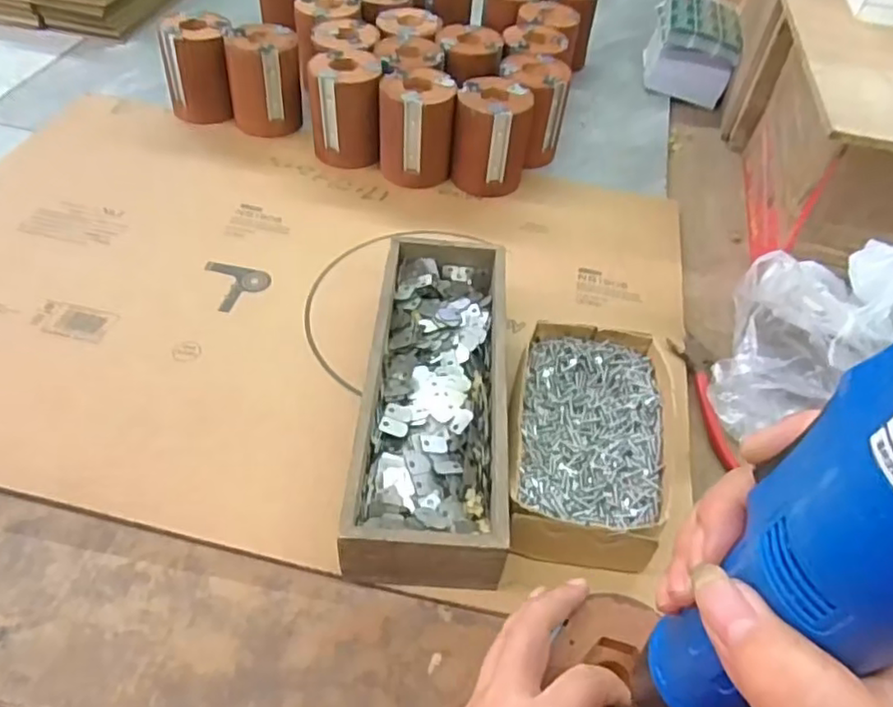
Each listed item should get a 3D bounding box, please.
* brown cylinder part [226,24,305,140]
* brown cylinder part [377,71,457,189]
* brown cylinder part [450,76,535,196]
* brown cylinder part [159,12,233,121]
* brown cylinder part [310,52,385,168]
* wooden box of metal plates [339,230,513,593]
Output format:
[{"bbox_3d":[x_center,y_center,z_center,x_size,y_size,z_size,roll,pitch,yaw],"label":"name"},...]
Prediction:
[{"bbox_3d":[-0.207,-0.314,0.745,0.081,0.097,0.080,-7,50,-11],"label":"brown cylinder part"},{"bbox_3d":[-0.033,-0.241,0.701,0.077,0.101,0.071,1,49,-5],"label":"brown cylinder part"},{"bbox_3d":[0.049,-0.231,0.695,0.075,0.098,0.070,12,49,6],"label":"brown cylinder part"},{"bbox_3d":[-0.284,-0.327,0.753,0.080,0.100,0.073,-19,53,-21],"label":"brown cylinder part"},{"bbox_3d":[-0.109,-0.271,0.720,0.074,0.099,0.075,2,49,-4],"label":"brown cylinder part"},{"bbox_3d":[-0.007,0.029,0.487,0.098,0.060,0.280,5,48,-1],"label":"wooden box of metal plates"}]

